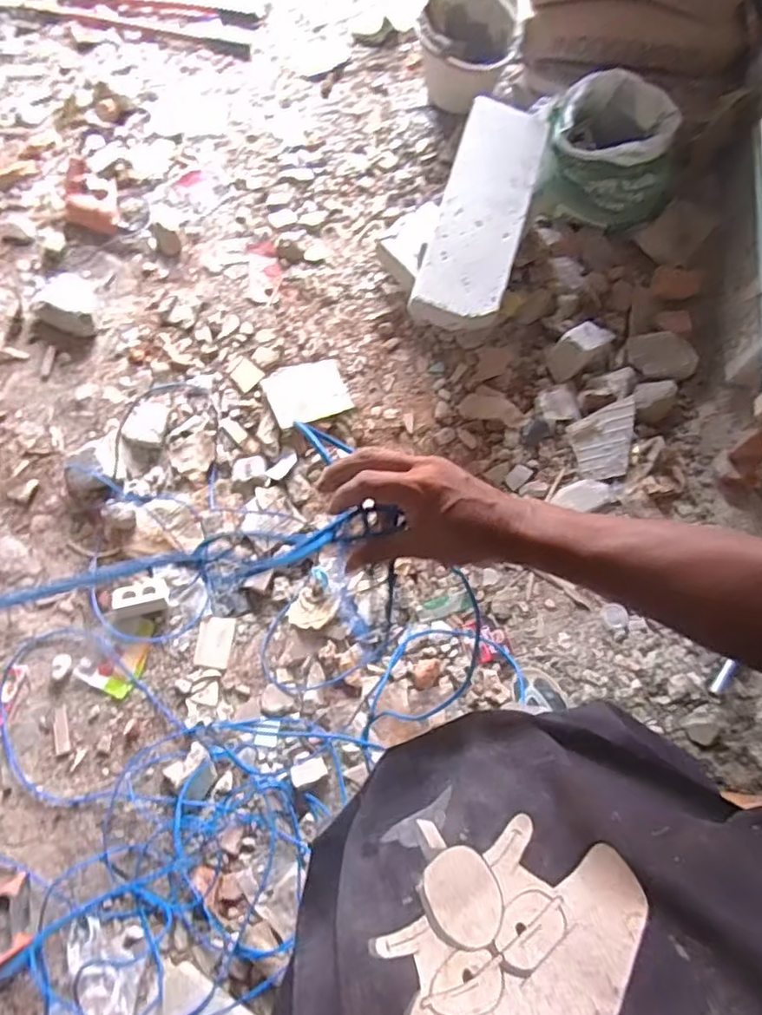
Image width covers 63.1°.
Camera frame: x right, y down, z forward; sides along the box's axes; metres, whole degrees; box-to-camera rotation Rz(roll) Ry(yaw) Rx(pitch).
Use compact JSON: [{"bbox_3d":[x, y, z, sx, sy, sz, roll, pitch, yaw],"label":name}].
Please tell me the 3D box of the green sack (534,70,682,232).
[{"bbox_3d":[0.566,-0.883,1.533,0.324,0.253,0.236,5,70,2],"label":"green sack"}]

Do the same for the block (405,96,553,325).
[{"bbox_3d":[0.236,-0.687,1.440,0.202,0.100,0.591,14,70,5],"label":"block"}]

